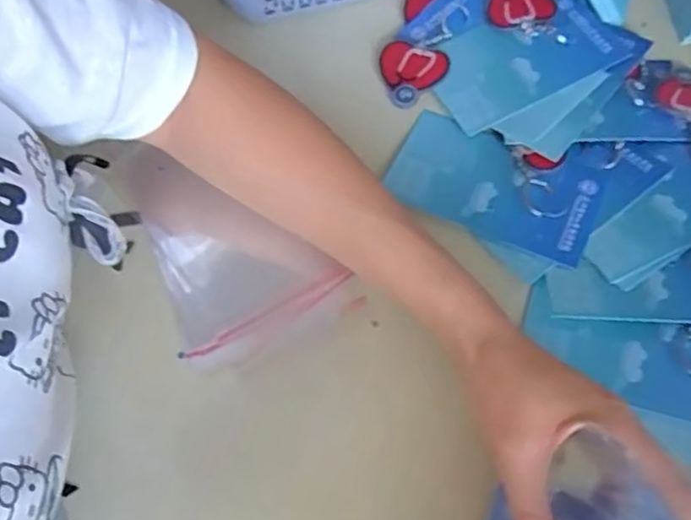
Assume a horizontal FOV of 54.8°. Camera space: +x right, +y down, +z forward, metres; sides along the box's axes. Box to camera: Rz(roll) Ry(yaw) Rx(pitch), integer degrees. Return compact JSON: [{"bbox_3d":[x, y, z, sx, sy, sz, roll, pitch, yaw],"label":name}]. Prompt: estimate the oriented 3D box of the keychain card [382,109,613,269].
[{"bbox_3d":[0.097,-0.052,0.438,0.131,0.006,0.079,24,68,9],"label":"keychain card"}]

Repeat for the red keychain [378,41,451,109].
[{"bbox_3d":[0.047,-0.135,0.481,0.048,0.012,0.050,19,67,7],"label":"red keychain"}]

